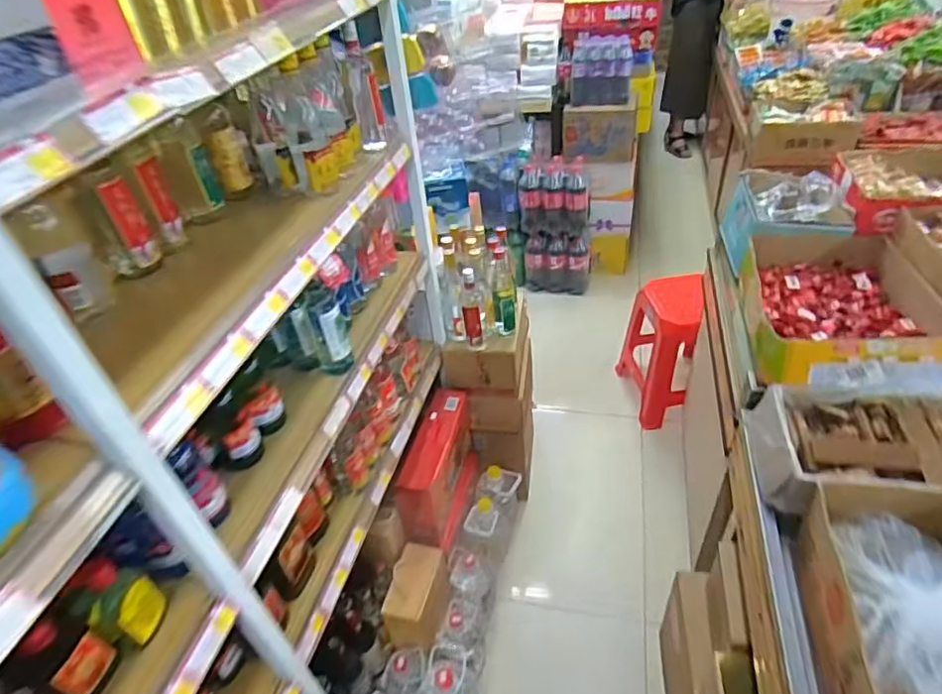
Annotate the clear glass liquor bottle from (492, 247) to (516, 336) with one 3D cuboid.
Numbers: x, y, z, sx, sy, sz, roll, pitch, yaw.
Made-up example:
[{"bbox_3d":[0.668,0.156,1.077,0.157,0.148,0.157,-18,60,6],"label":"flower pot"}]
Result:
[{"bbox_3d":[0.088,-0.149,1.521,0.057,0.233,0.077,-2,41,5],"label":"clear glass liquor bottle"}]

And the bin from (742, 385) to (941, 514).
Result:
[{"bbox_3d":[0.689,0.181,0.946,0.349,0.124,0.229,2,41,10],"label":"bin"}]

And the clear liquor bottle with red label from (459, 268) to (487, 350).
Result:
[{"bbox_3d":[0.005,-0.095,1.495,0.060,0.224,0.075,-5,41,1],"label":"clear liquor bottle with red label"}]

